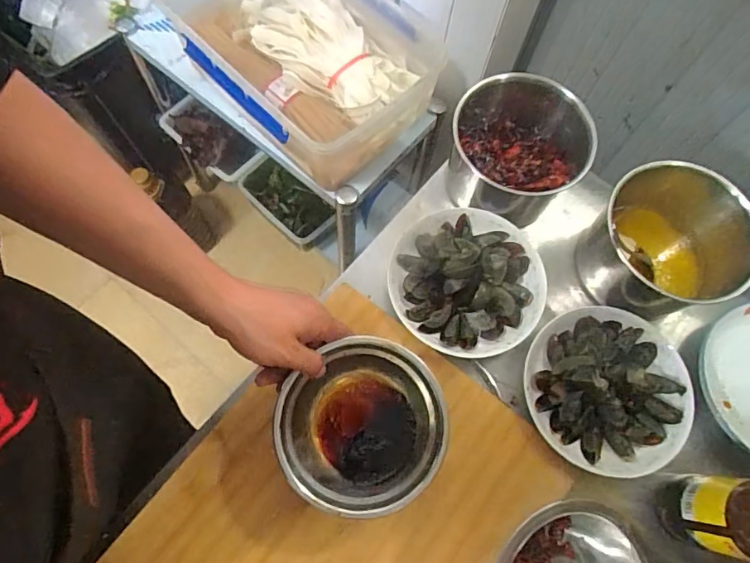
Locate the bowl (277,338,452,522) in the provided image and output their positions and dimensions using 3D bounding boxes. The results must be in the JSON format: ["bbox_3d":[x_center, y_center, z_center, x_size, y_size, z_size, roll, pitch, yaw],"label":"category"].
[{"bbox_3d":[-0.009,0.133,0.456,0.150,0.052,0.137,1,70,-2],"label":"bowl"}]

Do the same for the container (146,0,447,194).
[{"bbox_3d":[-0.142,-0.402,0.860,0.495,0.139,0.300,41,73,11],"label":"container"}]

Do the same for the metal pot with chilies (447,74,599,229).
[{"bbox_3d":[0.171,-0.155,0.589,0.150,0.114,0.139,1,70,-2],"label":"metal pot with chilies"}]

